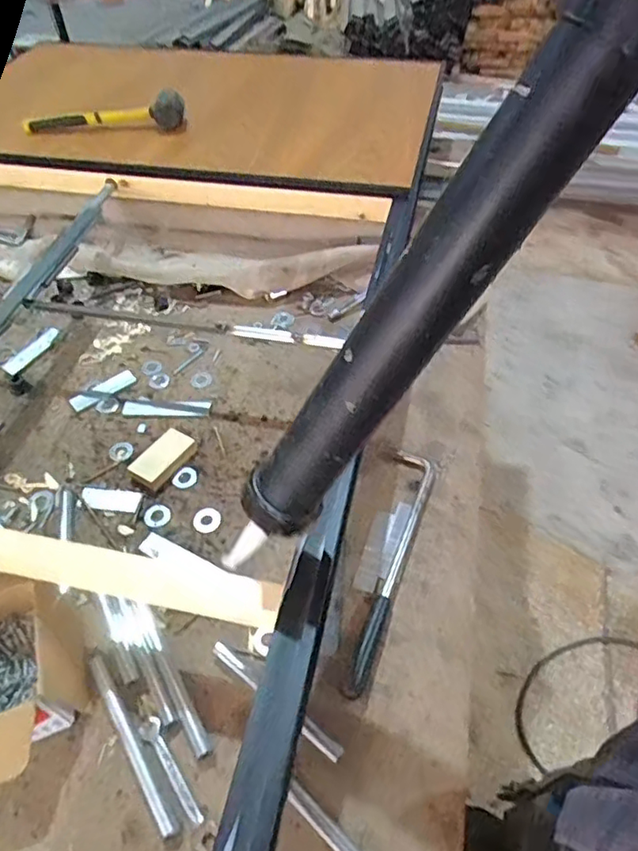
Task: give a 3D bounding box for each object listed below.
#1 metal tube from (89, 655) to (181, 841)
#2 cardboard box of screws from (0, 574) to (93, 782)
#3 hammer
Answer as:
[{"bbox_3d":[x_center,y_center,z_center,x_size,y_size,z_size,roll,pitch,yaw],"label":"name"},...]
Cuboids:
[{"bbox_3d":[-0.168,0.278,0.525,0.016,0.010,0.173,-27,53,-22],"label":"metal tube"},{"bbox_3d":[-0.277,0.227,0.541,0.120,0.081,0.171,-26,53,-21],"label":"cardboard box of screws"},{"bbox_3d":[-0.388,-0.564,1.074,0.284,0.047,0.067,-4,48,-3],"label":"hammer"}]

